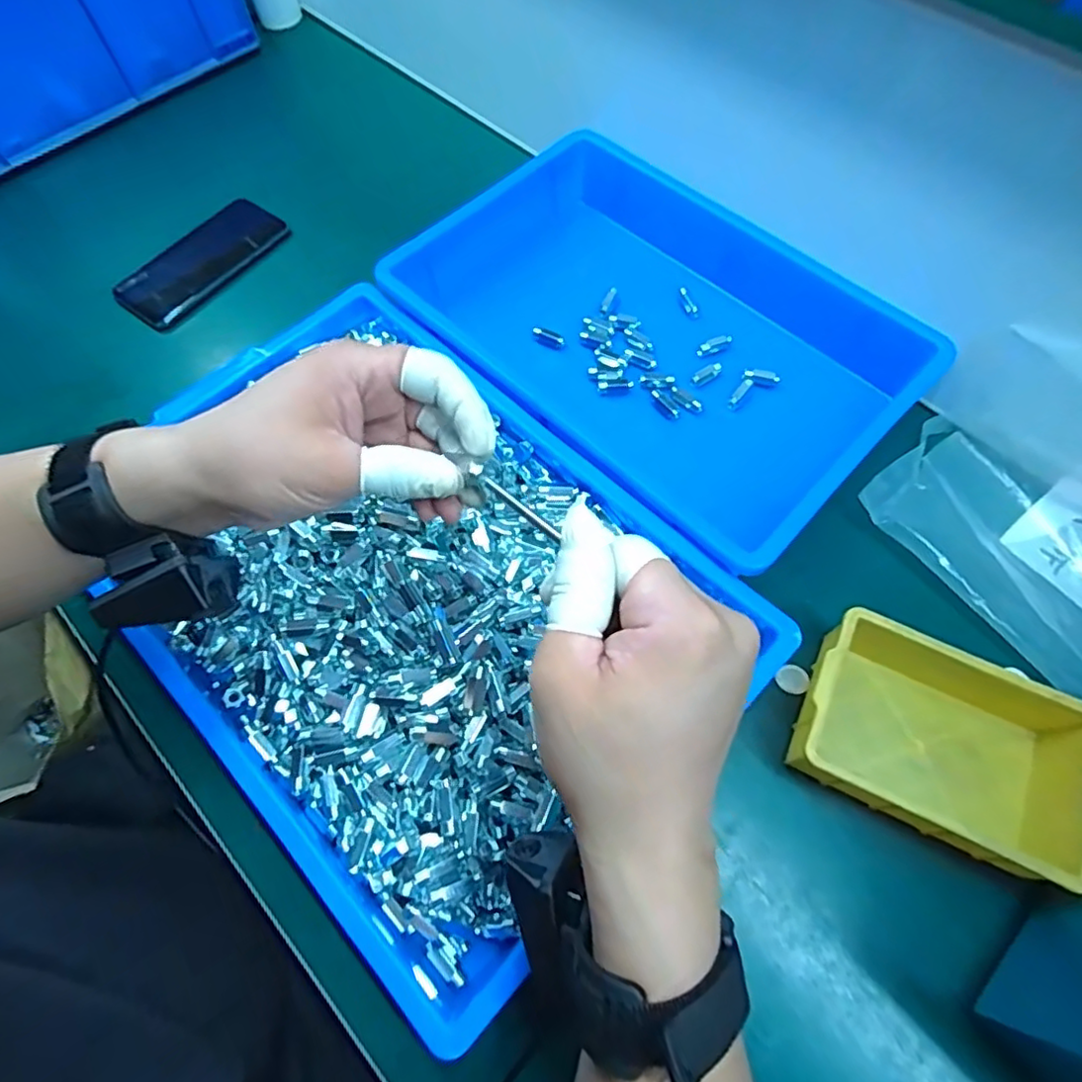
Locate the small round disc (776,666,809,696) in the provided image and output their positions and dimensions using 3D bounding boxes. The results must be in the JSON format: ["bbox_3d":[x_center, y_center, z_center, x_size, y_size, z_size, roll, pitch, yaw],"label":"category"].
[{"bbox_3d":[0.161,0.090,0.397,0.019,0.006,0.019,0,66,1],"label":"small round disc"}]

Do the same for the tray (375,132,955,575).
[{"bbox_3d":[0.094,-0.166,0.485,0.263,0.063,0.366,-42,72,-16],"label":"tray"}]

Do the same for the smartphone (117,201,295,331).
[{"bbox_3d":[-0.310,-0.256,0.569,0.072,0.015,0.153,38,72,16],"label":"smartphone"}]

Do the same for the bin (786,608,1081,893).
[{"bbox_3d":[0.226,0.115,0.355,0.147,0.049,0.096,25,69,12],"label":"bin"}]

